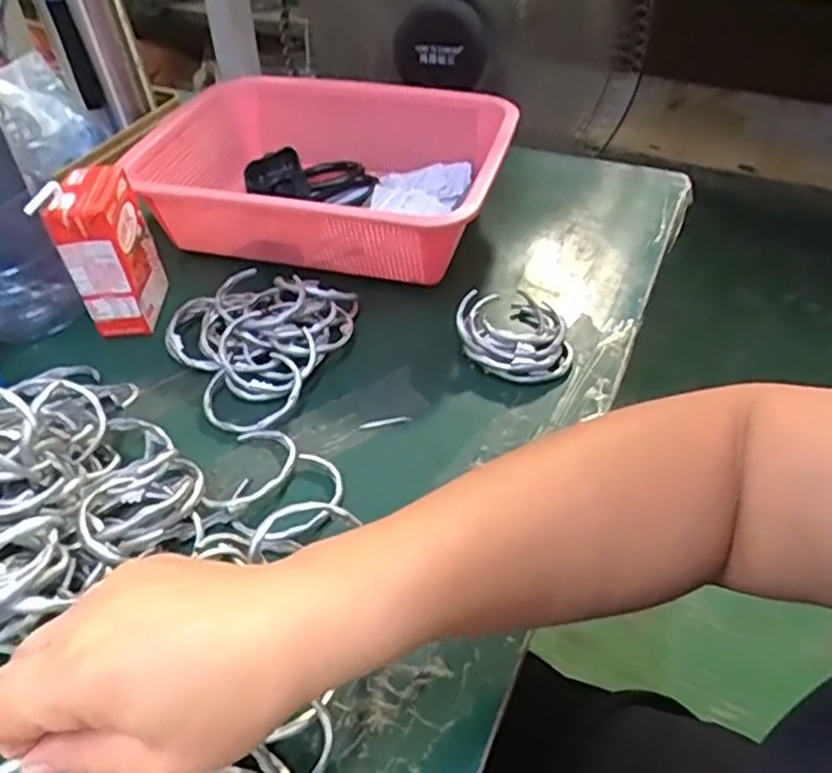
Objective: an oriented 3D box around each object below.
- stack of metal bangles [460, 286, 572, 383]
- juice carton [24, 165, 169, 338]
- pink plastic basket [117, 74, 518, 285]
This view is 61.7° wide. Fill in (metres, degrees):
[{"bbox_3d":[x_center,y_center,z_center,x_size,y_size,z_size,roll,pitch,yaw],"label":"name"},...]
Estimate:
[{"bbox_3d":[0.072,-0.043,0.502,0.083,0.031,0.087,6,45,9],"label":"stack of metal bangles"},{"bbox_3d":[-0.228,-0.100,0.517,0.042,0.115,0.075,0,44,2],"label":"juice carton"},{"bbox_3d":[-0.074,-0.183,0.620,0.298,0.100,0.215,10,45,12],"label":"pink plastic basket"}]

